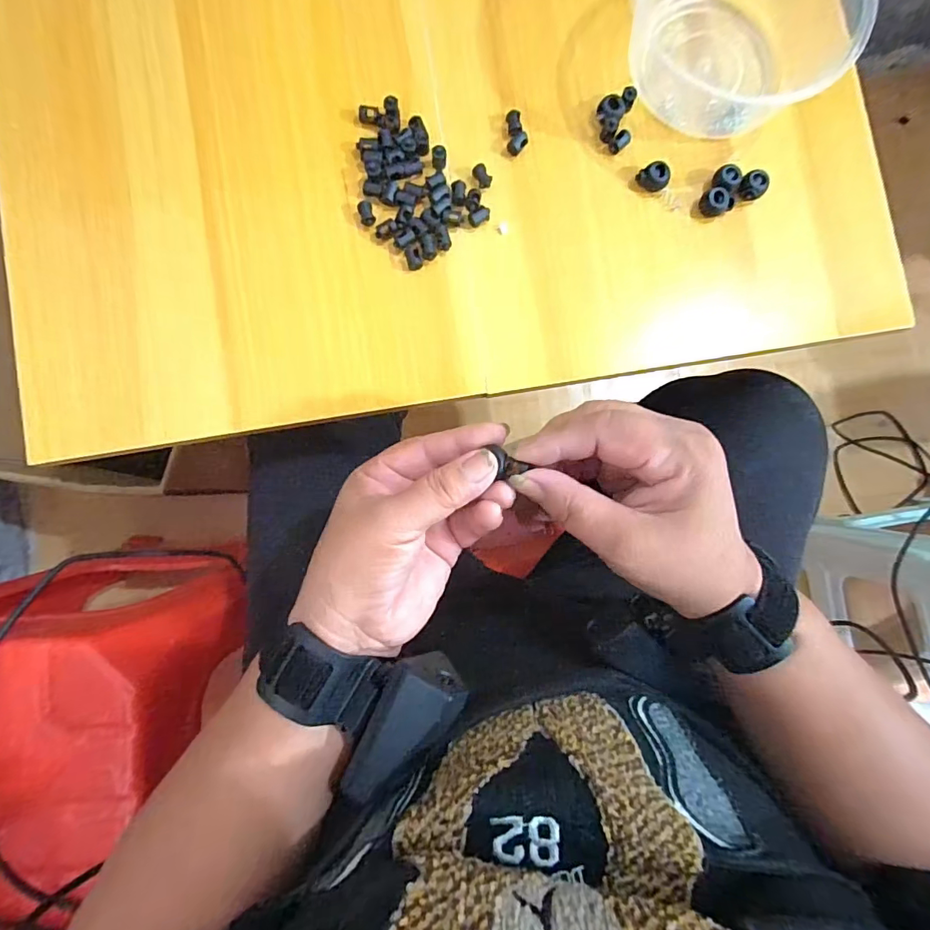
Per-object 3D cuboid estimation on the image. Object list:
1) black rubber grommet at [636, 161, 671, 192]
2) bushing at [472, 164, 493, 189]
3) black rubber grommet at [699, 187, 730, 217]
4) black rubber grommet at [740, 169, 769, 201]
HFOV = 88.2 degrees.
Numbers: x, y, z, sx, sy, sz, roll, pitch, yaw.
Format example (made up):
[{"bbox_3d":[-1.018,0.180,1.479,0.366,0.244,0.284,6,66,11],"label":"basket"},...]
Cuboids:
[{"bbox_3d":[0.128,-0.195,0.324,0.014,0.014,0.018,-43,89,-4],"label":"black rubber grommet"},{"bbox_3d":[0.012,-0.194,0.323,0.010,0.006,0.016,-30,88,-3],"label":"bushing"},{"bbox_3d":[0.169,-0.177,0.324,0.018,0.012,0.015,39,86,1],"label":"black rubber grommet"},{"bbox_3d":[0.194,-0.187,0.322,0.017,0.011,0.015,44,86,1],"label":"black rubber grommet"}]

